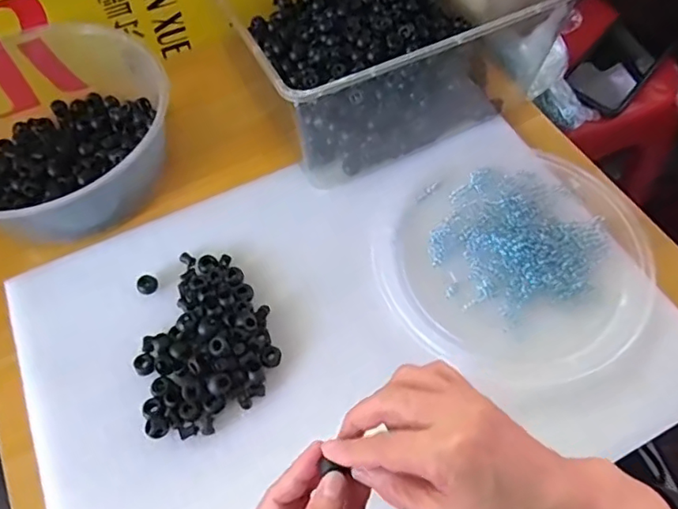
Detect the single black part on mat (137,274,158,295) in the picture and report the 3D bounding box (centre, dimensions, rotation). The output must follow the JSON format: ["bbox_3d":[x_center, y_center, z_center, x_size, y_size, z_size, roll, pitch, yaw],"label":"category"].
[{"bbox_3d":[-0.177,0.028,0.495,0.018,0.007,0.016,-23,62,-12],"label":"single black part on mat"}]

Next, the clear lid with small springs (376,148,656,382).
[{"bbox_3d":[0.161,0.000,0.493,0.222,0.023,0.236,0,59,0],"label":"clear lid with small springs"}]

